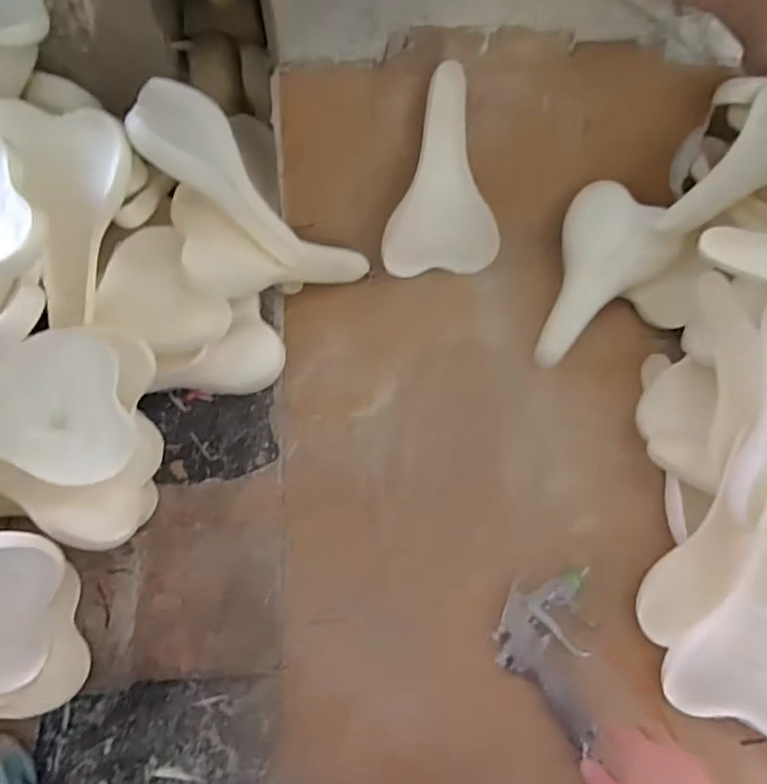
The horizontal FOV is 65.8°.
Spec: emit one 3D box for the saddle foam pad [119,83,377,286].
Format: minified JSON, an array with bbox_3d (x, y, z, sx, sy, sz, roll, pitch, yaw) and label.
[{"bbox_3d":[-0.143,-0.233,0.722,0.038,0.338,0.127,-9,56,42],"label":"saddle foam pad"}]

